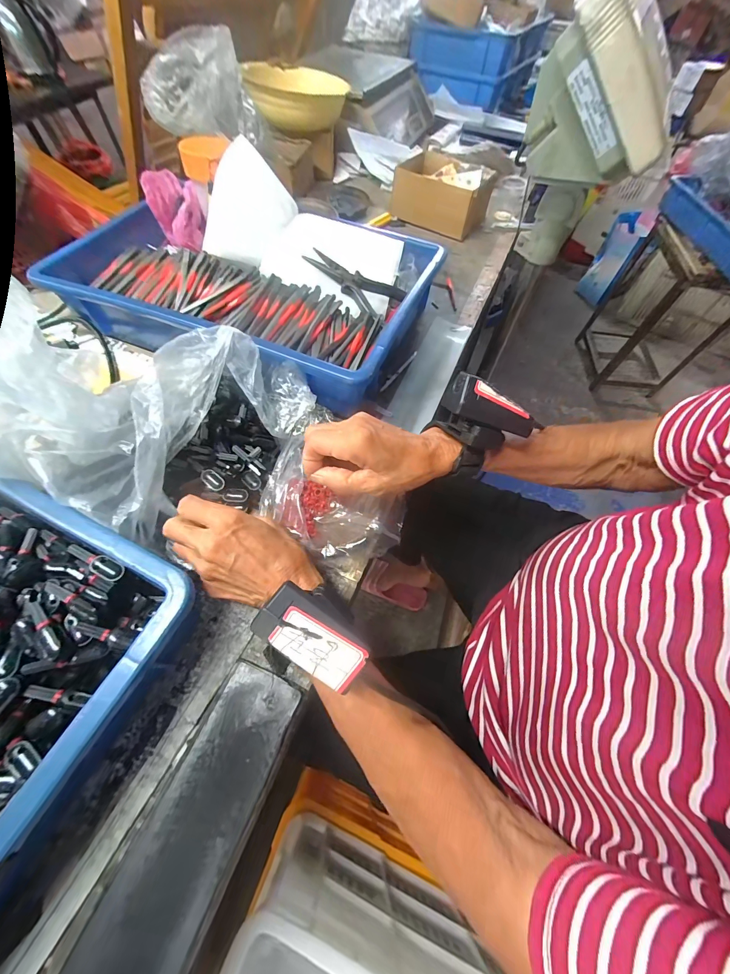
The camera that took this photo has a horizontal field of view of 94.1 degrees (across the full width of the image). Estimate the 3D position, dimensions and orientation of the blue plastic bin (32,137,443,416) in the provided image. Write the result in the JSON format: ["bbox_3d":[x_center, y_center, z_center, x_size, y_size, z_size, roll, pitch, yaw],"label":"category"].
[{"bbox_3d":[-0.143,-0.255,0.439,0.417,0.078,0.274,19,61,8],"label":"blue plastic bin"}]

